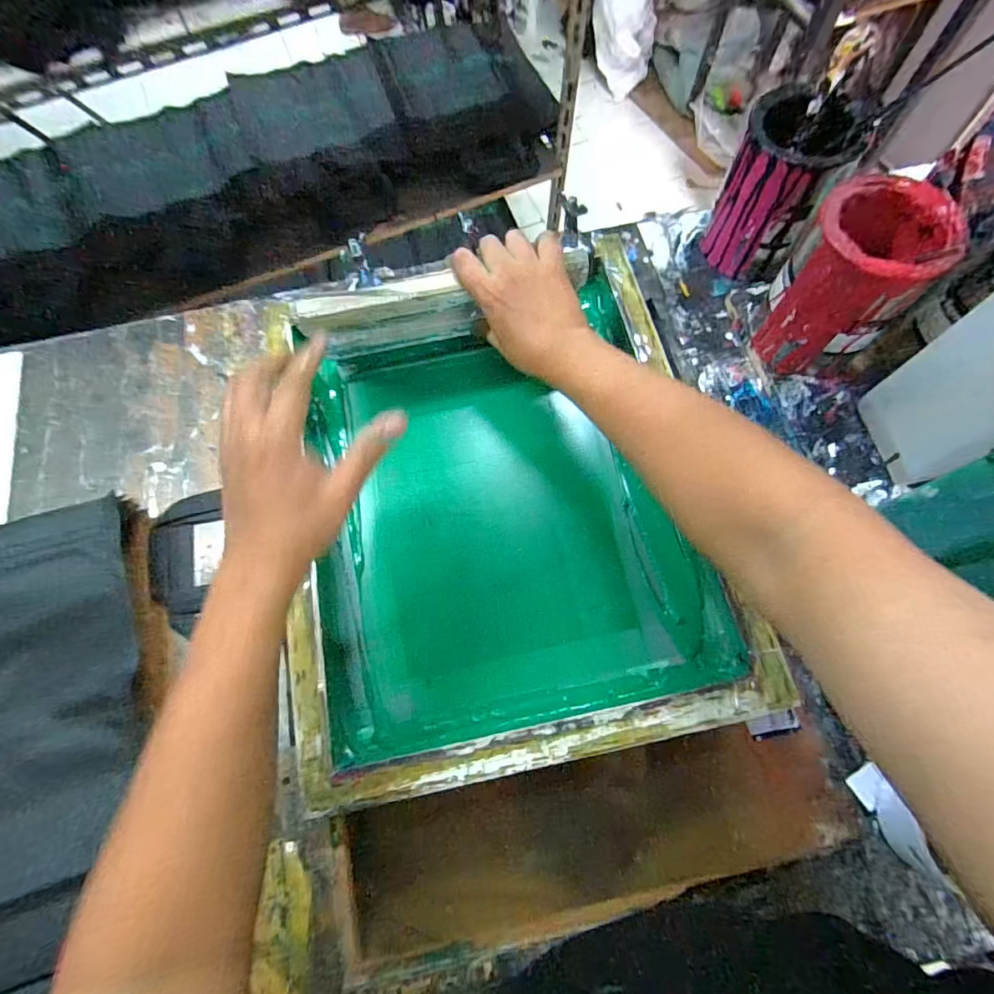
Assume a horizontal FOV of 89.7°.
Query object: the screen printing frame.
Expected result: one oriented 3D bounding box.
[{"bbox_3d":[0.002,0.000,0.482,0.387,0.043,0.462,-11,70,-2],"label":"screen printing frame"}]

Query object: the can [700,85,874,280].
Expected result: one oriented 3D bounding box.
[{"bbox_3d":[0.291,-0.317,0.523,0.098,0.148,0.093,-1,70,2],"label":"can"}]

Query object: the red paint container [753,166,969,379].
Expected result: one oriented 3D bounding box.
[{"bbox_3d":[0.321,-0.193,0.474,0.104,0.164,0.104,39,76,14],"label":"red paint container"}]

